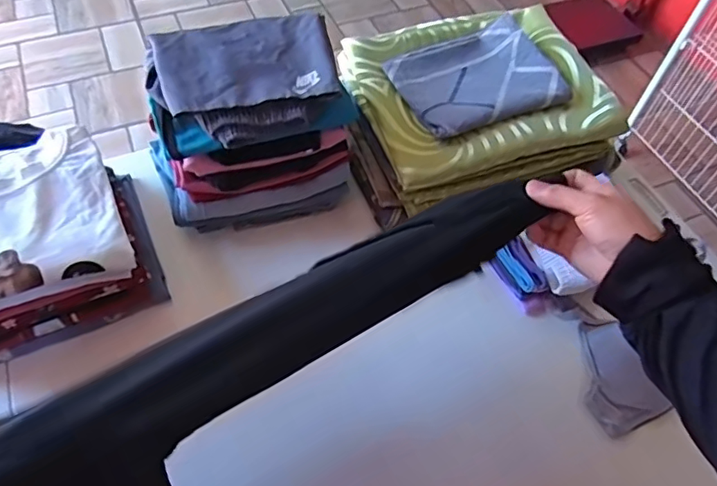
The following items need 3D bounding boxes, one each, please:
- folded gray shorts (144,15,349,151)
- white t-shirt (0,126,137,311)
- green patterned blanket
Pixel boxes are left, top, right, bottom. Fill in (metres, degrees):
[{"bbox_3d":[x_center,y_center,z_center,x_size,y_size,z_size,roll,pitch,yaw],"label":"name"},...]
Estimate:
[{"bbox_3d":[-0.131,-0.195,0.636,0.215,0.041,0.156,-15,58,-13],"label":"folded gray shorts"},{"bbox_3d":[-0.396,-0.030,0.607,0.224,0.048,0.226,-22,60,-17],"label":"white t-shirt"},{"bbox_3d":[0.166,-0.209,0.785,0.323,0.086,0.266,-16,58,-14],"label":"green patterned blanket"}]

